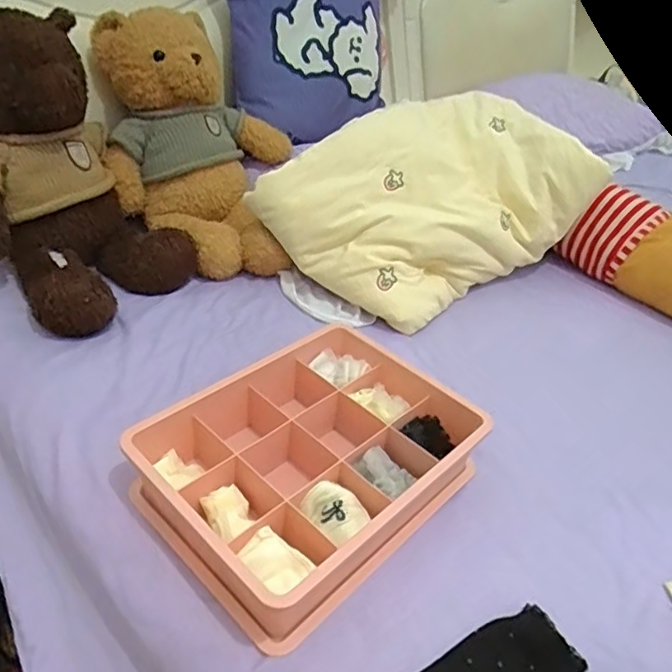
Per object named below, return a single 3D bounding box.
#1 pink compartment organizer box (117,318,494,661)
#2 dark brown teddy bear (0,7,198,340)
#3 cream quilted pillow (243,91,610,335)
[{"bbox_3d":[-0.020,0.119,0.574,0.222,0.076,0.289,34,44,31],"label":"pink compartment organizer box"},{"bbox_3d":[-0.355,-0.205,0.747,0.289,0.314,0.241,31,43,29],"label":"dark brown teddy bear"},{"bbox_3d":[0.142,-0.189,0.886,0.444,0.221,0.302,-25,47,-35],"label":"cream quilted pillow"}]

